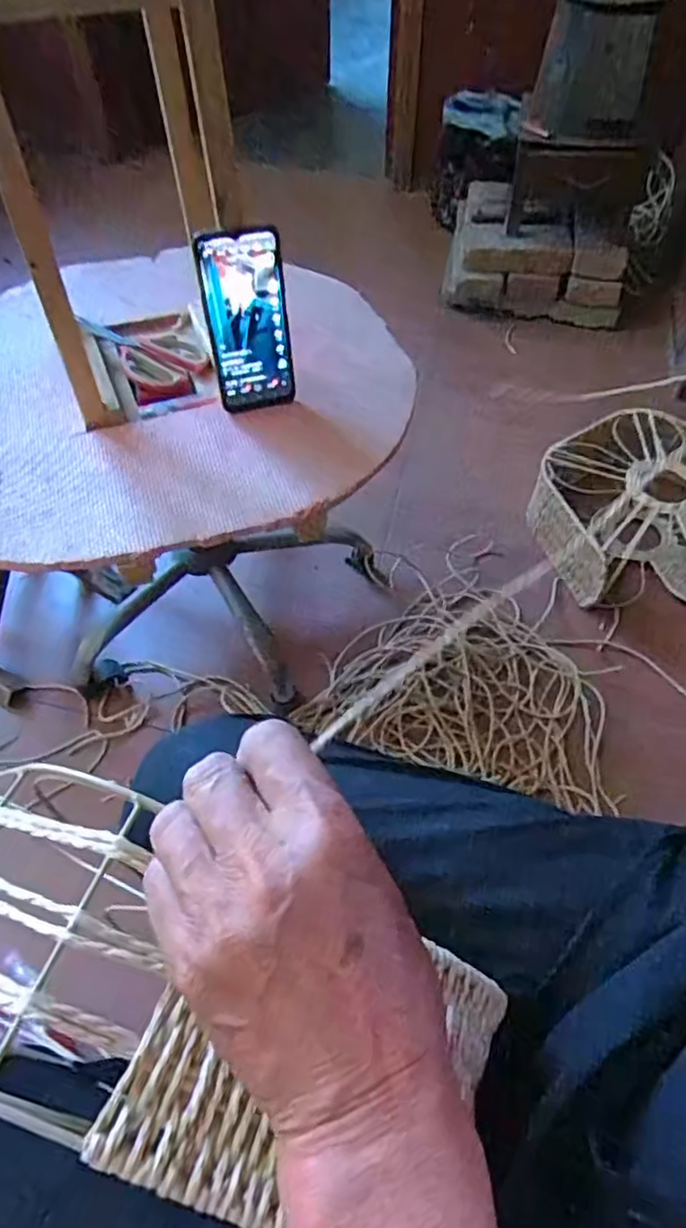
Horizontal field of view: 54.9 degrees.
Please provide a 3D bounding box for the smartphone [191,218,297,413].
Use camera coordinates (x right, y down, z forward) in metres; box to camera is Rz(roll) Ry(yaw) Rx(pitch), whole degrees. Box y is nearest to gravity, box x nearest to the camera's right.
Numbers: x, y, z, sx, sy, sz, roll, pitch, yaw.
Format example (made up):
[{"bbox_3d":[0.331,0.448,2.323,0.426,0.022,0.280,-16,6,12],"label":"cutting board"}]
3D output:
[{"bbox_3d":[-0.089,-0.271,0.617,0.075,0.162,0.014,-12,46,-7],"label":"smartphone"}]

